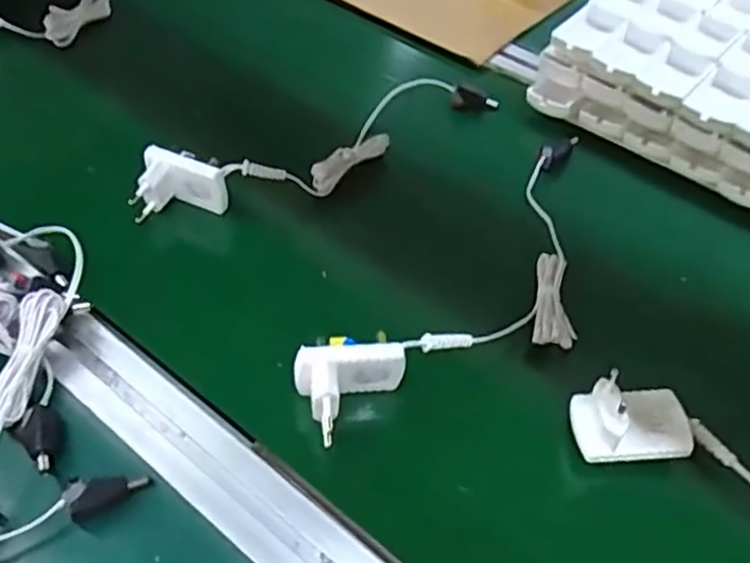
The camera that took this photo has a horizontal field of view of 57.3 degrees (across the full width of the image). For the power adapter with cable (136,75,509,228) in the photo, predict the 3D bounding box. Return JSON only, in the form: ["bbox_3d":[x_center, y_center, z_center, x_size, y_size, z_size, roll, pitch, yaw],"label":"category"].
[{"bbox_3d":[-0.034,-0.107,0.523,0.301,0.051,0.066,-29,54,-24],"label":"power adapter with cable"}]

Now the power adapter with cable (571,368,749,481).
[{"bbox_3d":[0.237,0.108,0.358,0.251,0.068,0.103,1,48,0],"label":"power adapter with cable"}]

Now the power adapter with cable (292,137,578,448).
[{"bbox_3d":[0.084,0.002,0.440,0.099,0.055,0.310,31,55,25],"label":"power adapter with cable"}]

